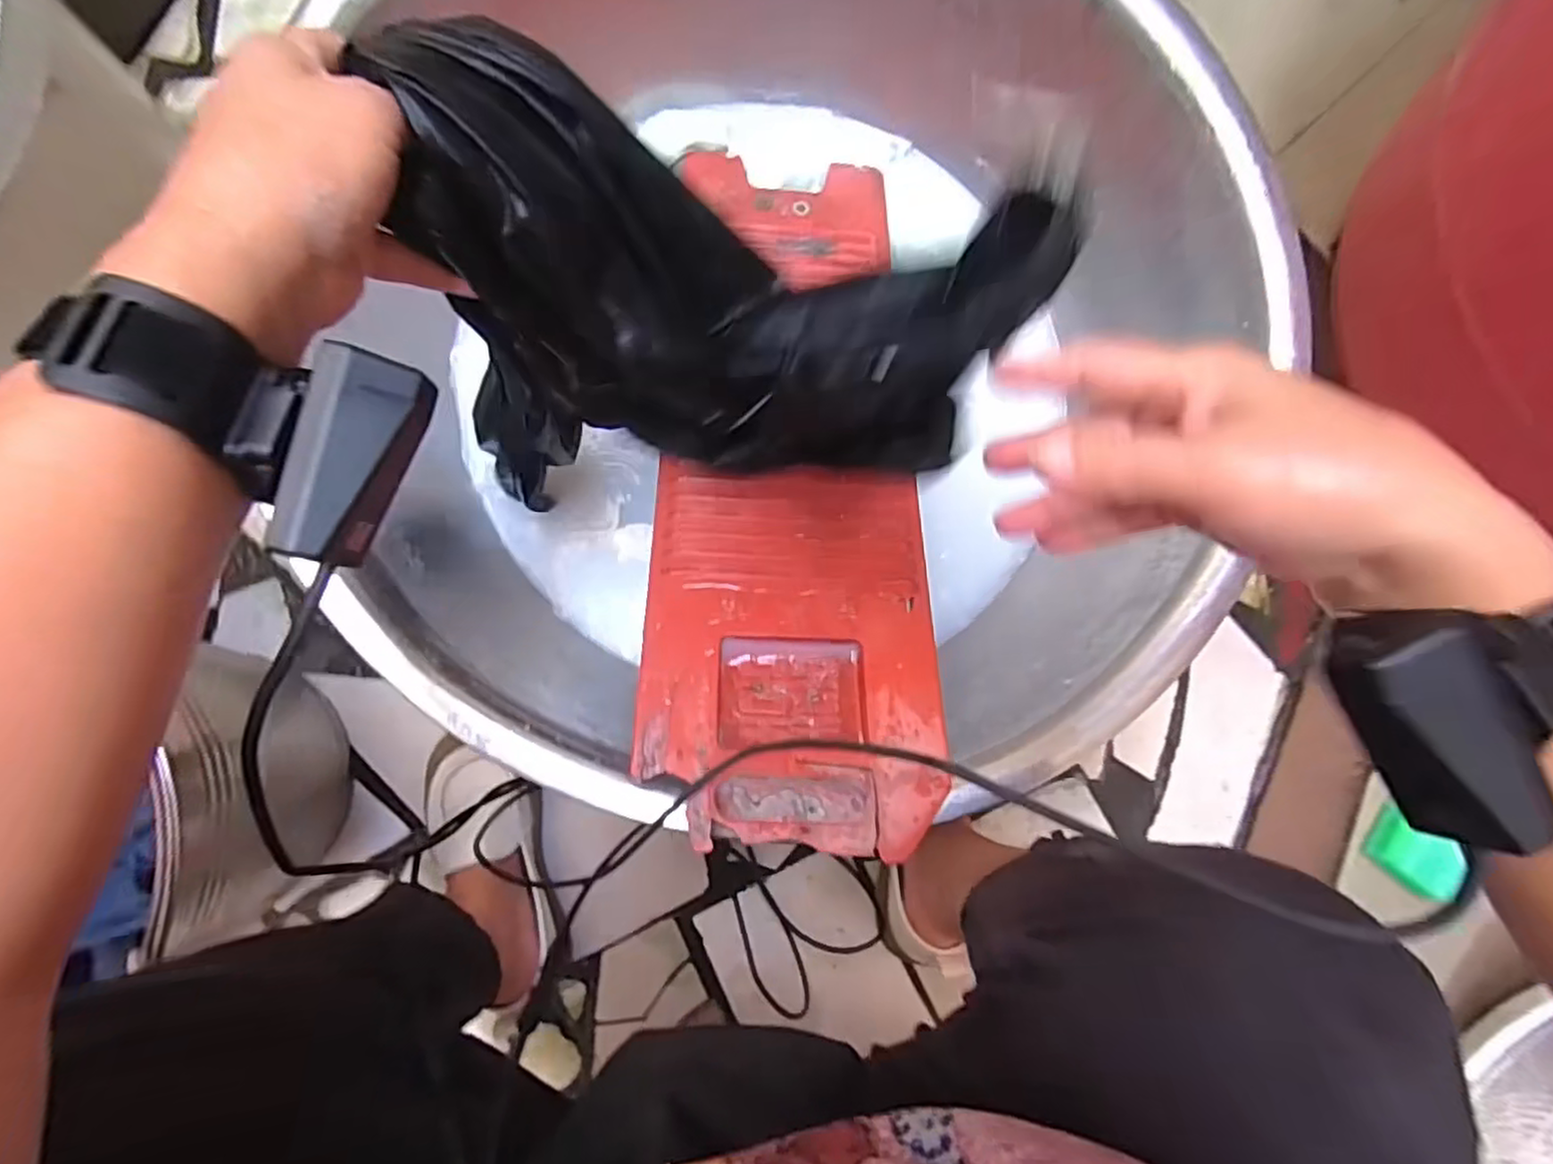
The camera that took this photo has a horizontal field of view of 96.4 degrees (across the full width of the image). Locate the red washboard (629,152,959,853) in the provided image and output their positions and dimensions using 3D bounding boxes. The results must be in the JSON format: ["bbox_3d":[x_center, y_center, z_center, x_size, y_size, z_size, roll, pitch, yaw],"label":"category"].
[{"bbox_3d":[0.010,-0.120,0.538,0.190,0.026,0.607,3,64,-7],"label":"red washboard"}]

